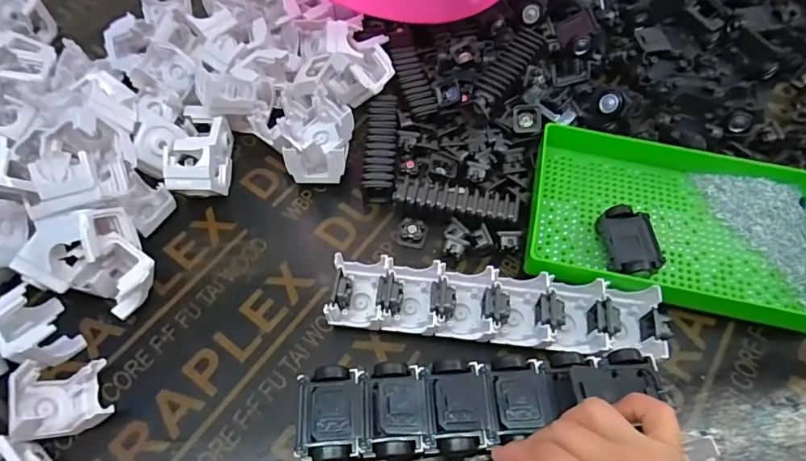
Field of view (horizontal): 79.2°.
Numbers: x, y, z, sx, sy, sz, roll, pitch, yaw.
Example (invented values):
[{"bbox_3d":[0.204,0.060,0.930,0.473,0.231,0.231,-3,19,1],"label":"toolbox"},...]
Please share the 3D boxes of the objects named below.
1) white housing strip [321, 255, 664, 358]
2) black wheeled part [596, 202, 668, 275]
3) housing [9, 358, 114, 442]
[{"bbox_3d":[0.072,0.058,0.389,0.253,0.031,0.062,6,61,4],"label":"white housing strip"},{"bbox_3d":[0.189,0.012,0.411,0.041,0.029,0.061,-4,60,-2],"label":"black wheeled part"},{"bbox_3d":[-0.243,0.121,0.352,0.054,0.048,0.052,-10,60,-5],"label":"housing"}]

